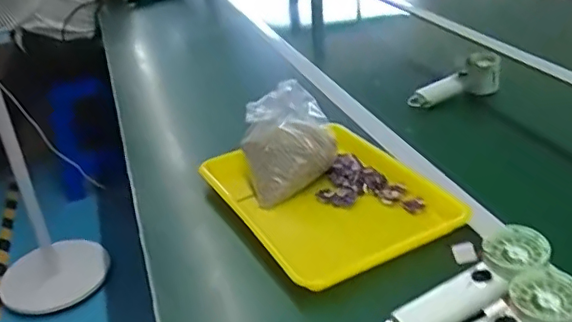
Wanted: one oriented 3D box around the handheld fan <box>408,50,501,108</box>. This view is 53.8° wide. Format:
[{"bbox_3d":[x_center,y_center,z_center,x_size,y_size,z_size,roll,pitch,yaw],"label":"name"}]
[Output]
[{"bbox_3d":[0.324,-0.151,1.053,0.191,0.068,0.056,-19,32,-25],"label":"handheld fan"}]

